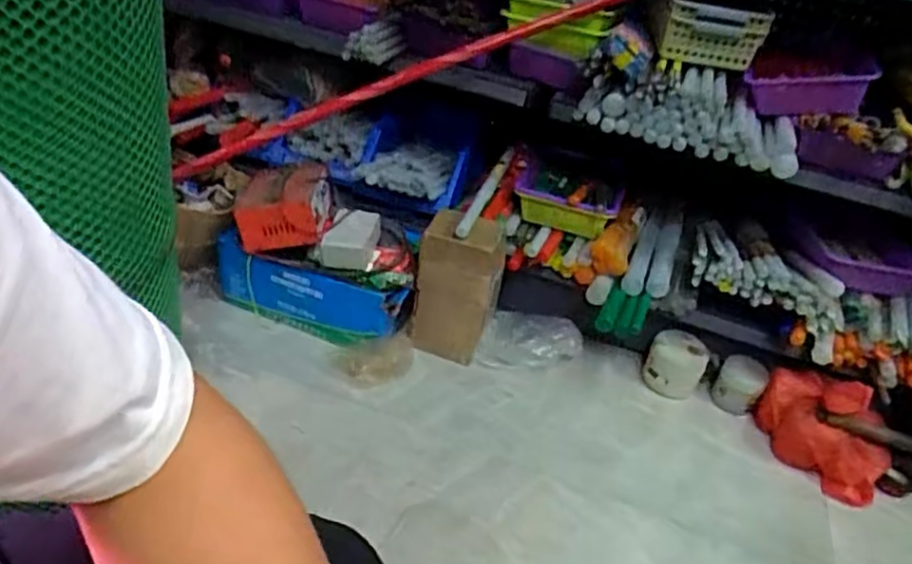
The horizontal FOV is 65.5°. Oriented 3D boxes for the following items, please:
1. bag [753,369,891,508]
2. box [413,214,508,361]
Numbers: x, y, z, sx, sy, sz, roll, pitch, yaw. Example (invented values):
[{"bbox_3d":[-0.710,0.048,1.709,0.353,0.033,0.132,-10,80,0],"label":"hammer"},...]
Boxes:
[{"bbox_3d":[0.627,0.248,1.211,0.220,0.170,0.104,32,38,28],"label":"bag"},{"bbox_3d":[0.002,0.009,1.290,0.146,0.272,0.092,14,33,4],"label":"box"}]

